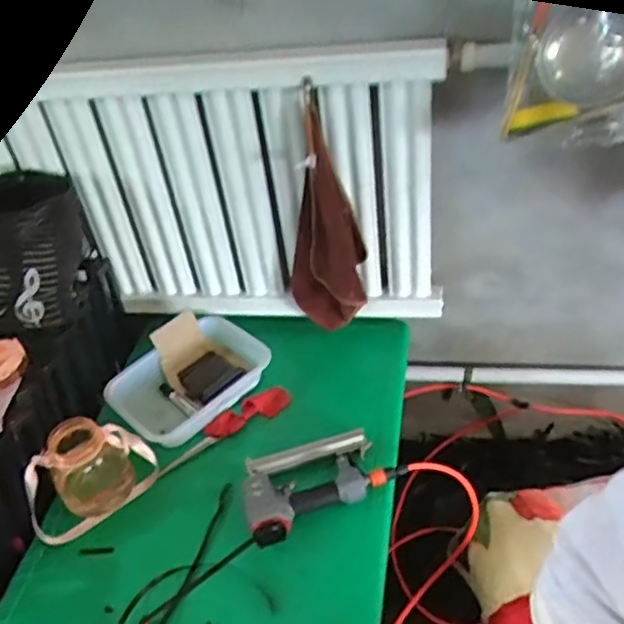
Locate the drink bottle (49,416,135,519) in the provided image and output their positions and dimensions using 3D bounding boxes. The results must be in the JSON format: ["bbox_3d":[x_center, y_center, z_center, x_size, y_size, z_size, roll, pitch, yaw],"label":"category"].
[{"bbox_3d":[-0.371,0.254,1.097,0.114,0.131,0.104,-4,41,4],"label":"drink bottle"}]

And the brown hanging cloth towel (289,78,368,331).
[{"bbox_3d":[0.019,-0.157,1.178,0.136,0.462,0.096,-8,41,-1],"label":"brown hanging cloth towel"}]

